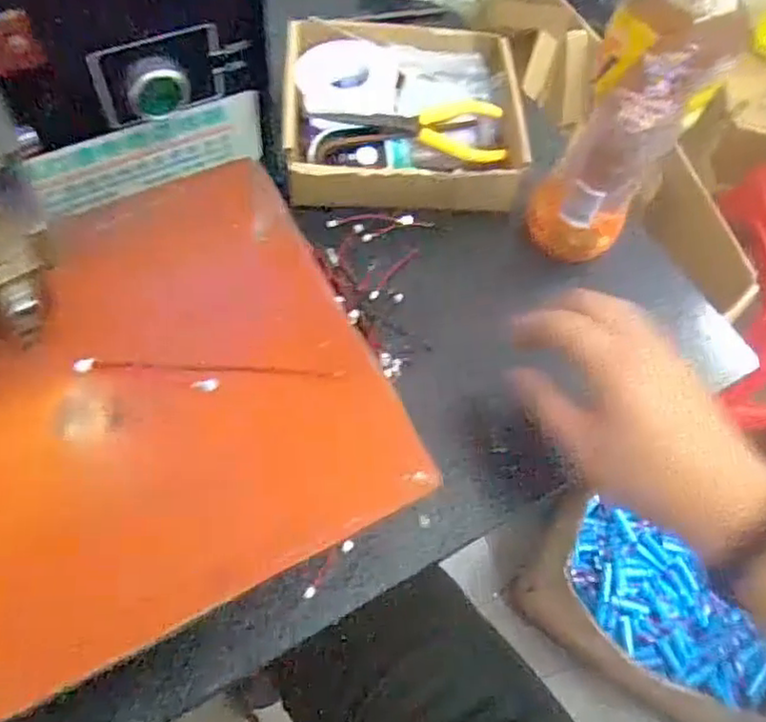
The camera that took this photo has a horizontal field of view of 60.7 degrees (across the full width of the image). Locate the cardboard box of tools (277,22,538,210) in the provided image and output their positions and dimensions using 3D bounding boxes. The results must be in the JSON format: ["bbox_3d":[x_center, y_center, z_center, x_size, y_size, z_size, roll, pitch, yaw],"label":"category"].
[{"bbox_3d":[0.014,-0.176,0.485,0.171,0.053,0.162,0,63,-4],"label":"cardboard box of tools"}]

